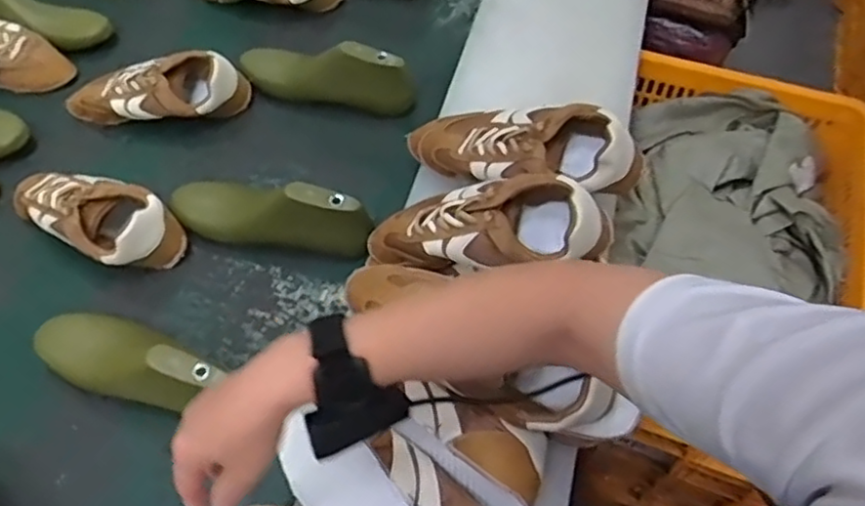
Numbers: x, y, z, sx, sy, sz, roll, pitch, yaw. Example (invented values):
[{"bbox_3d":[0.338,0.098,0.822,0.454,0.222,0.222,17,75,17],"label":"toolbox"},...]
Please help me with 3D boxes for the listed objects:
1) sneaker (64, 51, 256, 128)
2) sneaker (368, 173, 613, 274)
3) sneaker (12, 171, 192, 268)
[{"bbox_3d":[-0.383,-0.220,0.905,0.248,0.069,0.095,-8,59,-4],"label":"sneaker"},{"bbox_3d":[0.049,-0.024,0.663,0.246,0.085,0.096,-5,55,16],"label":"sneaker"},{"bbox_3d":[-0.411,-0.048,0.793,0.226,0.074,0.100,25,62,15],"label":"sneaker"}]

